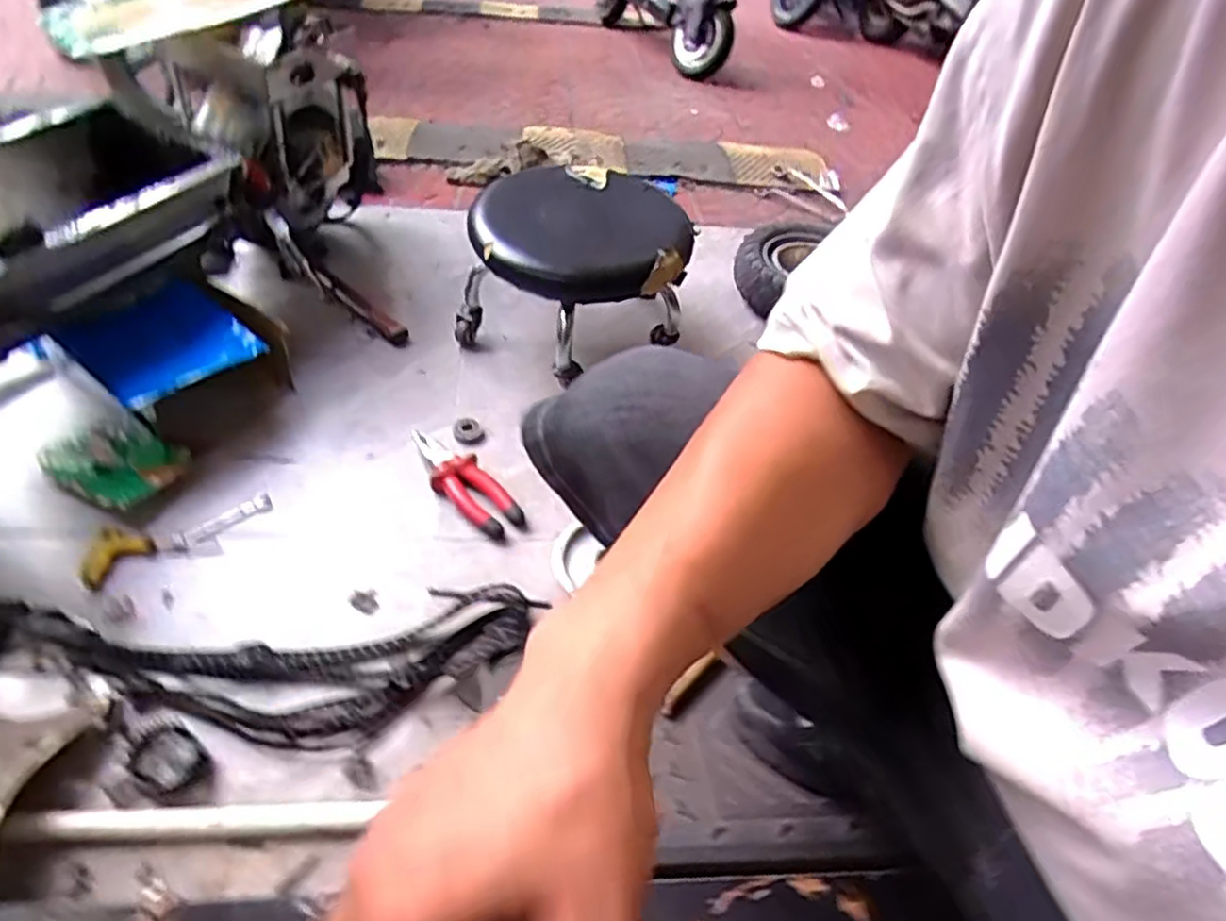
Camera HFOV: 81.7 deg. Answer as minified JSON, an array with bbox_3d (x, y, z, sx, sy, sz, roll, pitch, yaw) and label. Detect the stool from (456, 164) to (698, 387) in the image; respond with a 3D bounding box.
[{"bbox_3d":[-0.051,-0.285,1.058,0.309,0.171,0.294,4,47,-5],"label":"stool"}]

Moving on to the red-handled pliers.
[{"bbox_3d":[-0.186,0.026,0.895,0.063,0.023,0.186,-29,56,-29],"label":"red-handled pliers"}]

